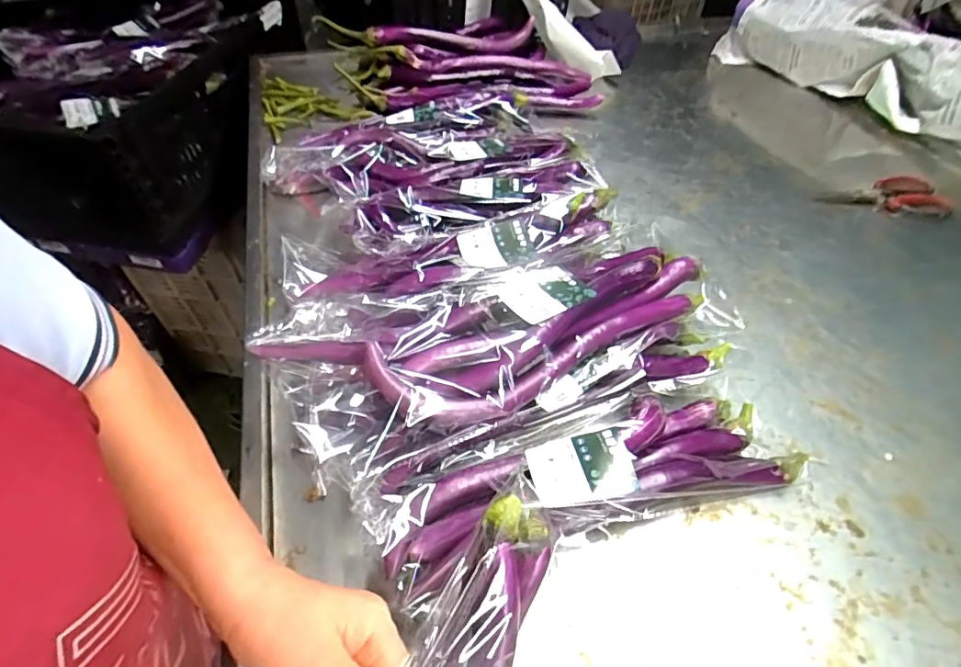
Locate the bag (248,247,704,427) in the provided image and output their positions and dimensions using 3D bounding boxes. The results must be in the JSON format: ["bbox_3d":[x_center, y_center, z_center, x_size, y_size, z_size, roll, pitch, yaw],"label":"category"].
[{"bbox_3d":[0.030,-0.007,0.485,0.441,0.060,0.151,-15,54,-14],"label":"bag"}]

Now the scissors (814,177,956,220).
[{"bbox_3d":[0.593,-0.207,0.762,0.173,0.024,0.082,8,52,4],"label":"scissors"}]

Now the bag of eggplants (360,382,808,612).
[{"bbox_3d":[0.088,0.115,0.443,0.361,0.069,0.129,-13,54,-12],"label":"bag of eggplants"}]

